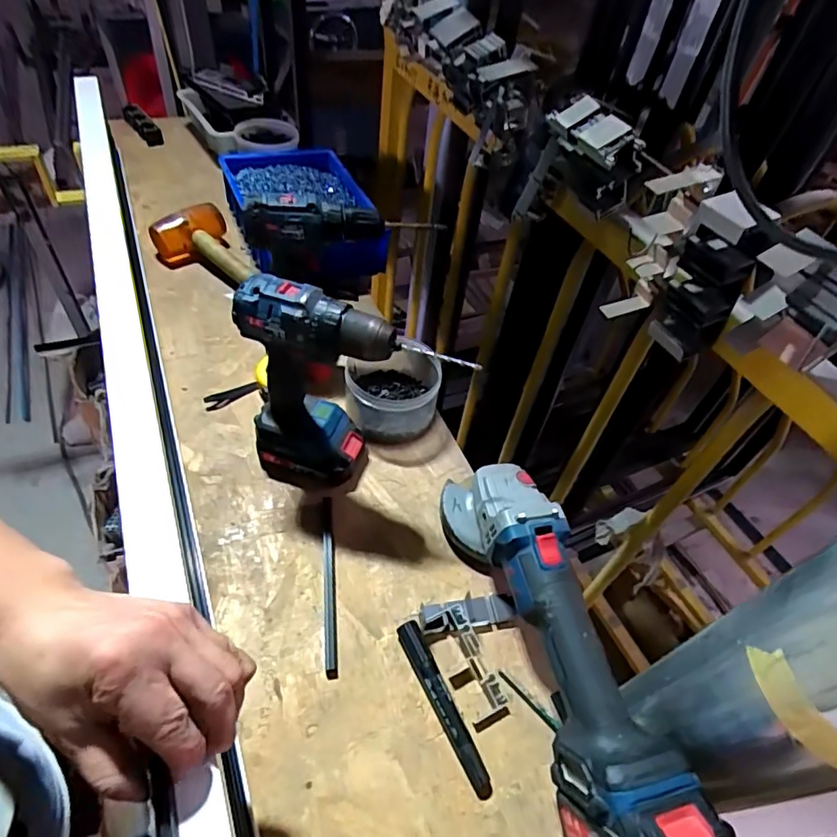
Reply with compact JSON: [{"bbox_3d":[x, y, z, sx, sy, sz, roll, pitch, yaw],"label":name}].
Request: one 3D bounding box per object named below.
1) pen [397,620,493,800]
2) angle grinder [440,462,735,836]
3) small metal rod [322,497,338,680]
[{"bbox_3d":[0.021,0.246,0.457,0.019,0.019,0.143,-18,55,-22],"label":"pen"},{"bbox_3d":[0.113,0.187,0.455,0.099,0.114,0.367,-10,52,-16],"label":"angle grinder"},{"bbox_3d":[-0.089,0.161,0.530,0.012,0.007,0.182,-2,51,-10],"label":"small metal rod"}]

